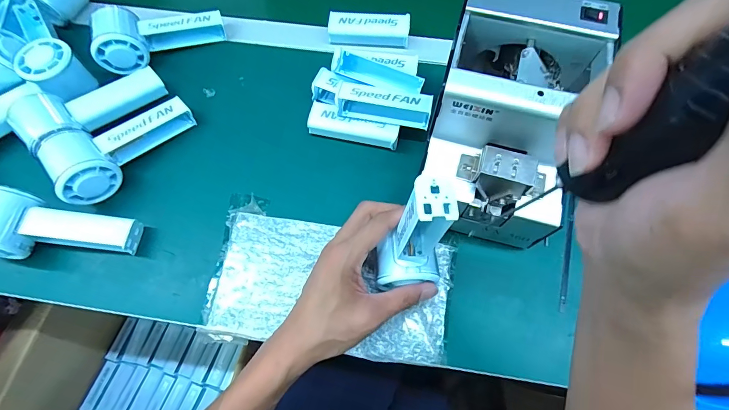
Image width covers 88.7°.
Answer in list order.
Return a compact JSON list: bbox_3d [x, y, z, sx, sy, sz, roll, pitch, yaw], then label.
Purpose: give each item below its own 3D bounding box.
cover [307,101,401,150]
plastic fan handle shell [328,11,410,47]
[{"bbox_3d":[-0.011,-0.088,0.416,0.101,0.020,0.029,14,69,6],"label":"cover"},{"bbox_3d":[0.006,-0.221,0.470,0.099,0.025,0.030,2,68,2],"label":"plastic fan handle shell"}]

